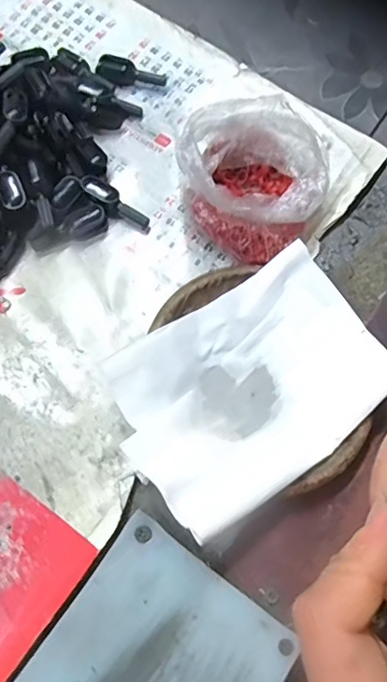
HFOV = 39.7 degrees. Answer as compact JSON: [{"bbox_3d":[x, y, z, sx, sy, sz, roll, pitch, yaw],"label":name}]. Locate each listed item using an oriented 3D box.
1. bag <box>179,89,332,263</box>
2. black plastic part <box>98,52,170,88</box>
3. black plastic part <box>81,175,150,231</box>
[{"bbox_3d":[0.031,-0.089,0.294,0.080,0.040,0.080,-41,78,-13],"label":"bag"},{"bbox_3d":[-0.038,-0.166,0.332,0.041,0.011,0.015,8,72,1],"label":"black plastic part"},{"bbox_3d":[-0.044,-0.078,0.303,0.043,0.007,0.014,38,74,-9],"label":"black plastic part"}]

